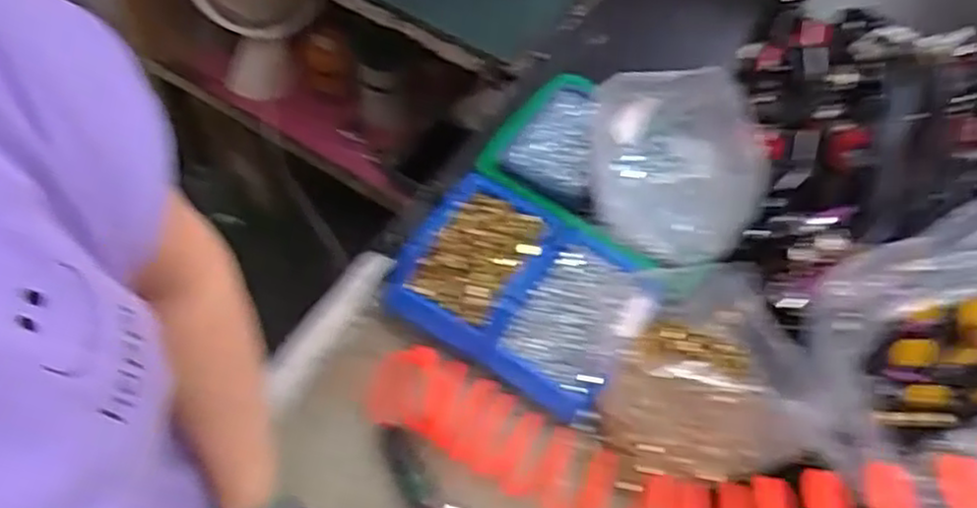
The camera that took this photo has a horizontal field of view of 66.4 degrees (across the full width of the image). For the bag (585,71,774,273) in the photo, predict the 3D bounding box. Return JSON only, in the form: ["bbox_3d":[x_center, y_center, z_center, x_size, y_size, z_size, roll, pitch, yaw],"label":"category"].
[{"bbox_3d":[0.176,-0.086,0.704,0.164,0.101,0.154,17,57,5],"label":"bag"}]

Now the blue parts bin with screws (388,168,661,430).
[{"bbox_3d":[0.032,0.035,0.703,0.215,0.050,0.155,31,60,13],"label":"blue parts bin with screws"}]

